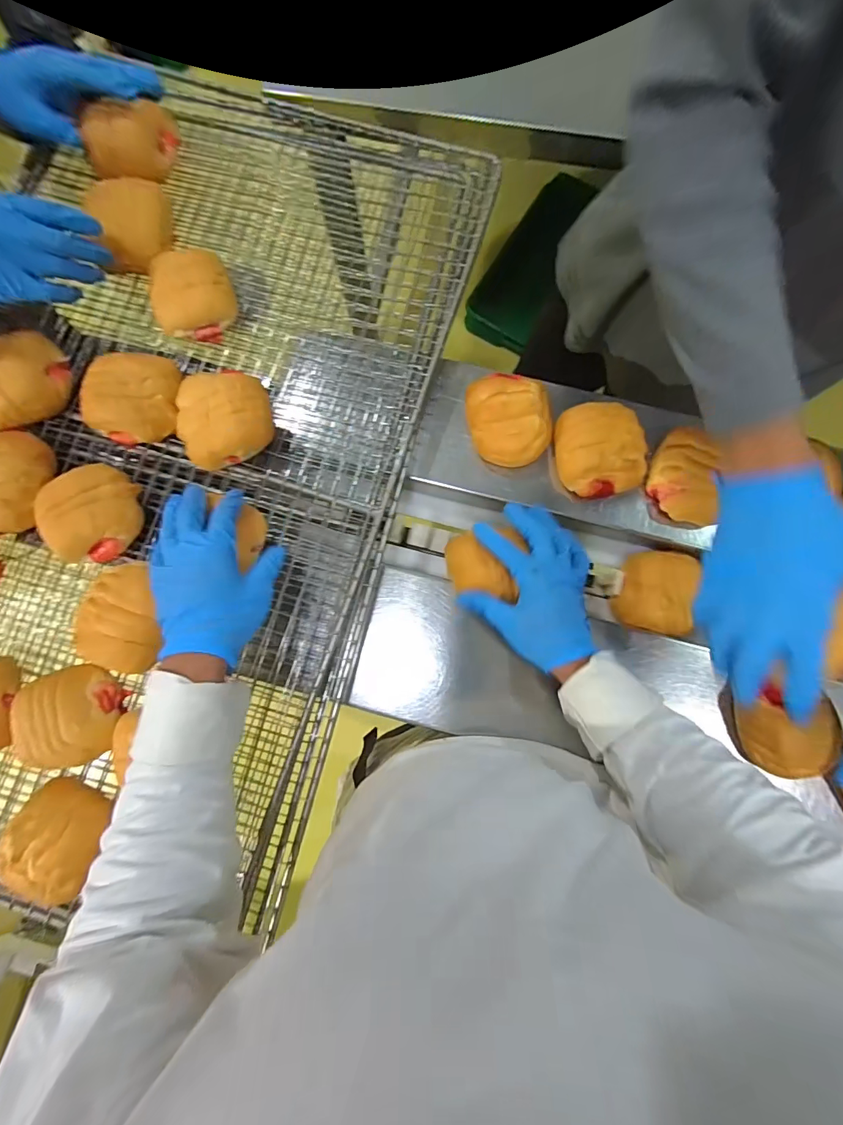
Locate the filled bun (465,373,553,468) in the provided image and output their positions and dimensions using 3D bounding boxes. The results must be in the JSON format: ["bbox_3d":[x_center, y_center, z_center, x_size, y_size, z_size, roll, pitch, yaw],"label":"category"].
[{"bbox_3d":[0.095,-0.162,0.488,0.082,0.039,0.106,-16,85,1],"label":"filled bun"}]

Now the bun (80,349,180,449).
[{"bbox_3d":[-0.303,-0.171,0.463,0.093,0.058,0.093,-2,85,2],"label":"bun"}]

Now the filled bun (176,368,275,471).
[{"bbox_3d":[-0.205,-0.147,0.461,0.097,0.057,0.099,-5,85,2],"label":"filled bun"}]

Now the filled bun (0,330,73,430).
[{"bbox_3d":[-0.421,-0.183,0.461,0.106,0.060,0.062,-45,85,-2],"label":"filled bun"}]

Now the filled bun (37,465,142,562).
[{"bbox_3d":[-0.330,-0.046,0.452,0.088,0.052,0.081,0,85,2],"label":"filled bun"}]

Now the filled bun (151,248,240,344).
[{"bbox_3d":[-0.242,-0.284,0.484,0.083,0.062,0.072,-9,85,2],"label":"filled bun"}]

